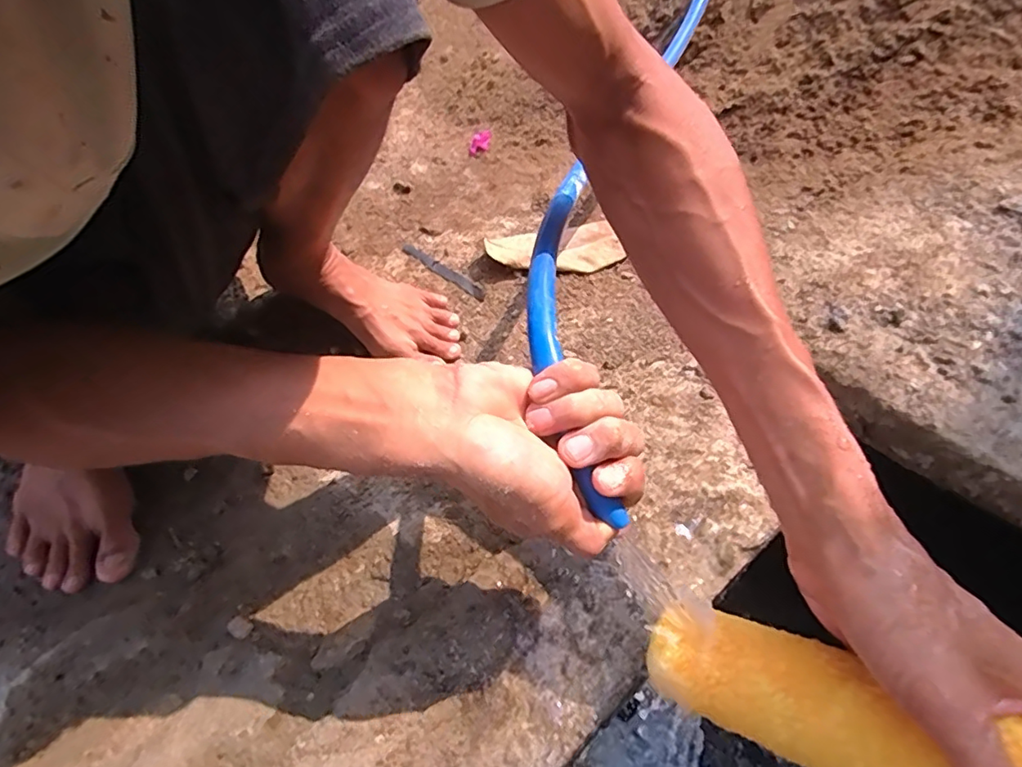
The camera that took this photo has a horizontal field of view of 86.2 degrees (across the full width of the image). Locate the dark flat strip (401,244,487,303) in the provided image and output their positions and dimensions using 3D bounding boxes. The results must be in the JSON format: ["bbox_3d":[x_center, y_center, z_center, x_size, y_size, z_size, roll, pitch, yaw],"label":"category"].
[{"bbox_3d":[-0.082,-0.136,0.662,0.140,0.004,0.016,36,75,26],"label":"dark flat strip"}]

